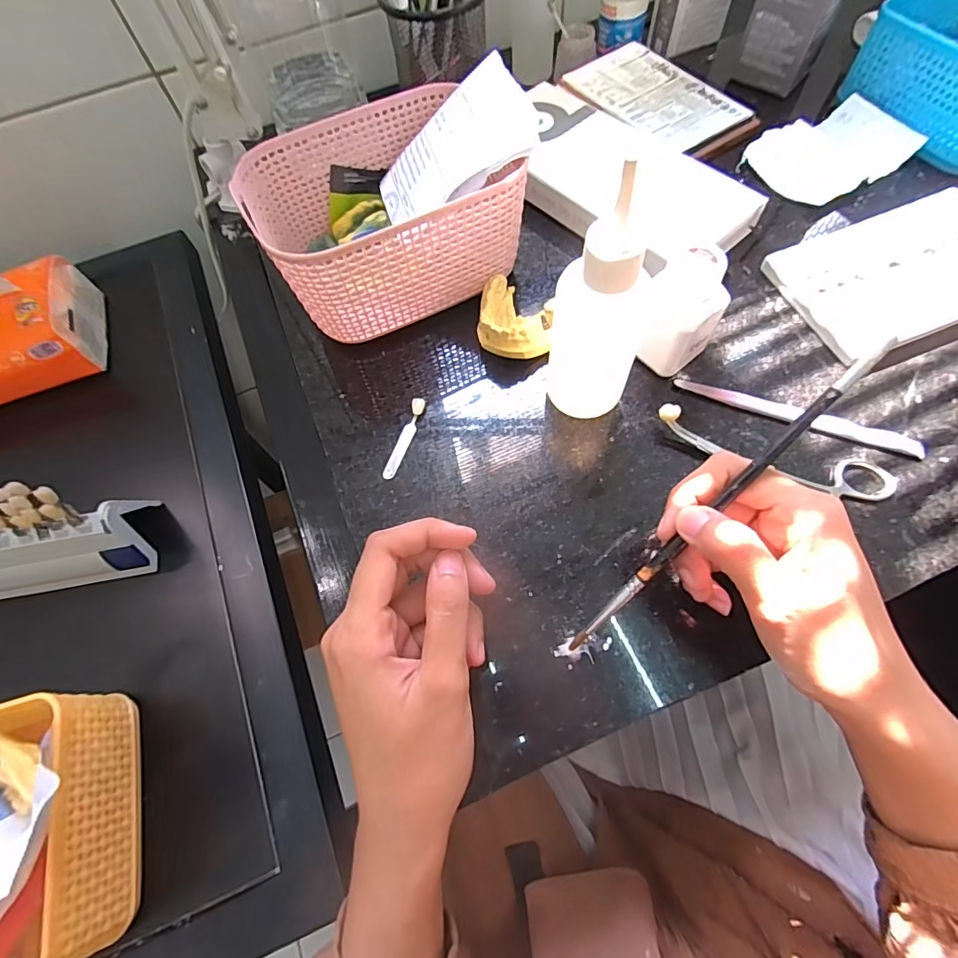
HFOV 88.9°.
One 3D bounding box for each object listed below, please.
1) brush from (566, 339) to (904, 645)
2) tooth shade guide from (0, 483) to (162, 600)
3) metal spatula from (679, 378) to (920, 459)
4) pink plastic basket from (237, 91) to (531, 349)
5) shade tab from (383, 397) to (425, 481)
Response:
[{"bbox_3d":[0.104,0.015,0.218,0.006,0.007,0.185,46,108,20],"label":"brush"},{"bbox_3d":[-0.323,0.045,0.321,0.184,0.080,0.051,-13,66,-2],"label":"tooth shade guide"},{"bbox_3d":[0.191,-0.039,0.294,0.138,0.008,0.015,16,68,11],"label":"metal spatula"},{"bbox_3d":[-0.064,-0.175,0.336,0.158,0.082,0.124,-26,67,-8],"label":"pink plastic basket"},{"bbox_3d":[-0.047,-0.026,0.308,0.009,0.007,0.056,17,68,11],"label":"shade tab"}]

